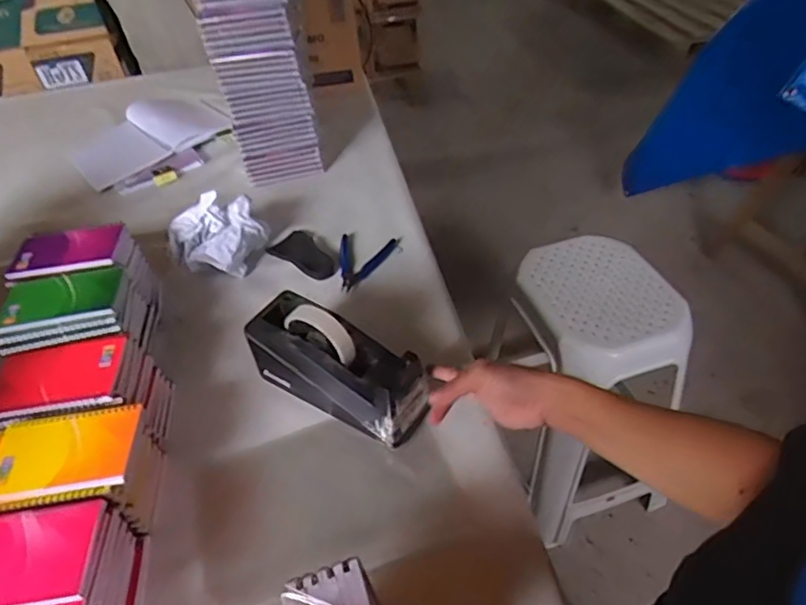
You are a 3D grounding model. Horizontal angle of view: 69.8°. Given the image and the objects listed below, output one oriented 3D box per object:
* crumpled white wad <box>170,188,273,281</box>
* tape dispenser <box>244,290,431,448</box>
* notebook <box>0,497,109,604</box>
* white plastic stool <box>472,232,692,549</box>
[{"bbox_3d":[-0.269,-0.091,0.840,0.143,0.086,0.090,-16,45,-9],"label":"crumpled white wad"},{"bbox_3d":[-0.073,0.062,0.643,0.205,0.112,0.083,21,51,26],"label":"tape dispenser"},{"bbox_3d":[-0.322,0.211,0.475,0.135,0.008,0.084,-7,44,-2],"label":"notebook"},{"bbox_3d":[0.390,0.175,1.274,0.297,0.531,0.382,-8,44,-3],"label":"white plastic stool"}]

